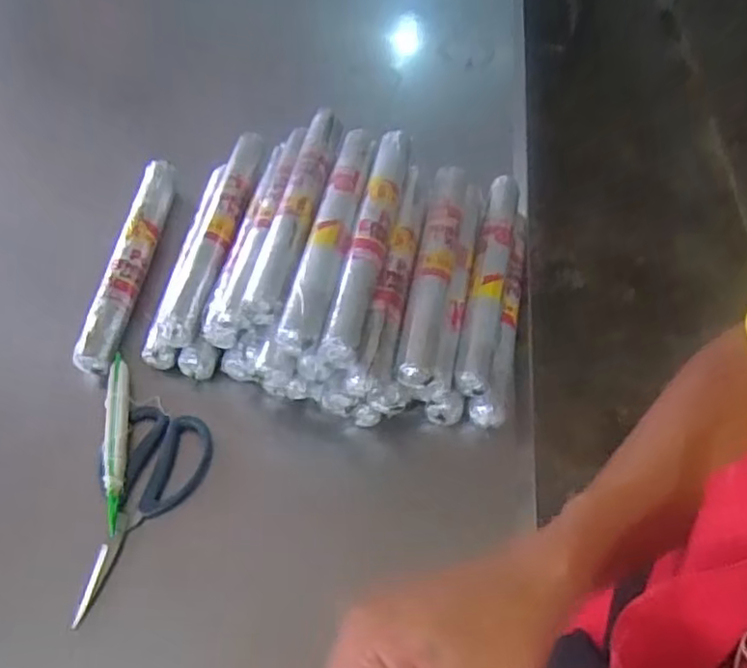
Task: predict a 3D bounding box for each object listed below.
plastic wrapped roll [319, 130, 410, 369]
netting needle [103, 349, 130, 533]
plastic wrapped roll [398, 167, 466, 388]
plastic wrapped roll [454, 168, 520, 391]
[{"bbox_3d":[-0.002,-0.096,0.632,0.031,0.042,0.287,11,53,4],"label":"plastic wrapped roll"},{"bbox_3d":[-0.230,0.091,0.590,0.019,0.018,0.159,-4,63,-9],"label":"netting needle"},{"bbox_3d":[0.061,-0.070,0.648,0.036,0.034,0.275,11,53,4],"label":"plastic wrapped roll"},{"bbox_3d":[0.122,-0.064,0.688,0.037,0.033,0.289,13,54,6],"label":"plastic wrapped roll"}]

